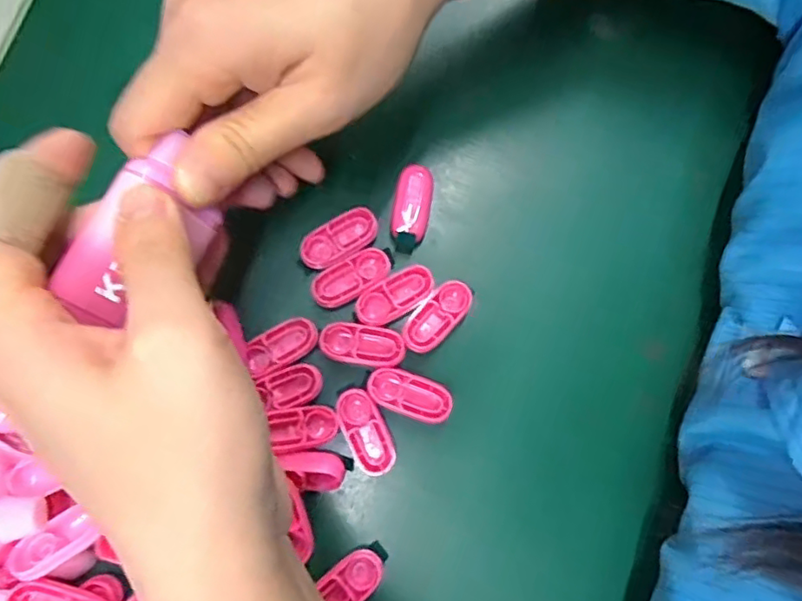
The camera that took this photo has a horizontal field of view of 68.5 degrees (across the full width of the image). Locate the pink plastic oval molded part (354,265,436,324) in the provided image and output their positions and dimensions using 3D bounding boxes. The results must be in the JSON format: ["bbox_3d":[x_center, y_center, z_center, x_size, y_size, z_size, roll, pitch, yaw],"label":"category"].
[{"bbox_3d":[-0.002,-0.002,0.242,0.034,0.005,0.016,-31,80,-7],"label":"pink plastic oval molded part"}]

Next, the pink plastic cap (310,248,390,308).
[{"bbox_3d":[-0.020,-0.010,0.240,0.034,0.004,0.015,-32,80,-7],"label":"pink plastic cap"}]

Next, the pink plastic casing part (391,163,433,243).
[{"bbox_3d":[0.005,-0.042,0.247,0.015,0.005,0.032,9,78,2],"label":"pink plastic casing part"}]

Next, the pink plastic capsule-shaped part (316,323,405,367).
[{"bbox_3d":[-0.015,0.018,0.238,0.034,0.005,0.015,7,78,1],"label":"pink plastic capsule-shaped part"}]

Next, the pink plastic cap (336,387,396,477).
[{"bbox_3d":[-0.014,0.051,0.230,0.014,0.004,0.034,-24,79,-5],"label":"pink plastic cap"}]

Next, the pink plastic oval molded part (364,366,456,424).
[{"bbox_3d":[0.004,0.037,0.232,0.034,0.004,0.016,20,78,4],"label":"pink plastic oval molded part"}]

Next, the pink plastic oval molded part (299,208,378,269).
[{"bbox_3d":[-0.025,-0.026,0.243,0.034,0.004,0.016,-31,80,-7],"label":"pink plastic oval molded part"}]

